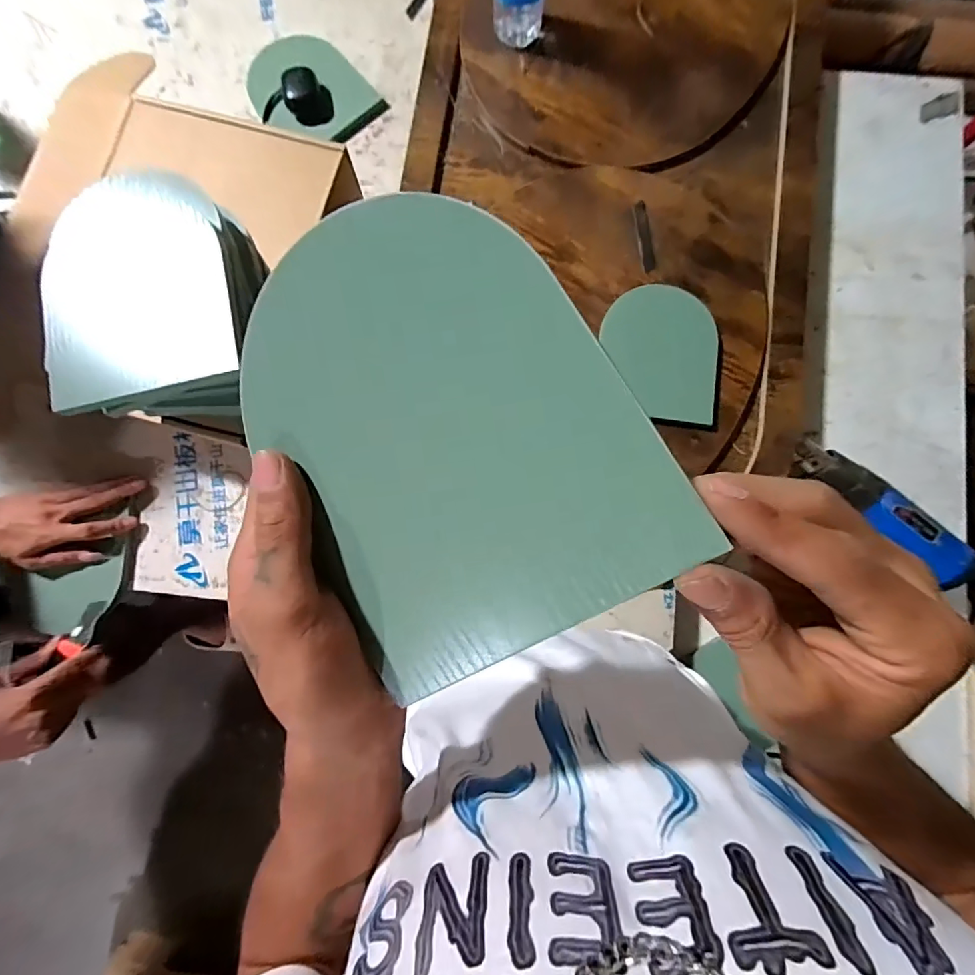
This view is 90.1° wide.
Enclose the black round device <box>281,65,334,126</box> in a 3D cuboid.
[{"bbox_3d":[-0.248,-0.541,0.672,0.059,0.035,0.064,0,84,1],"label":"black round device"}]

